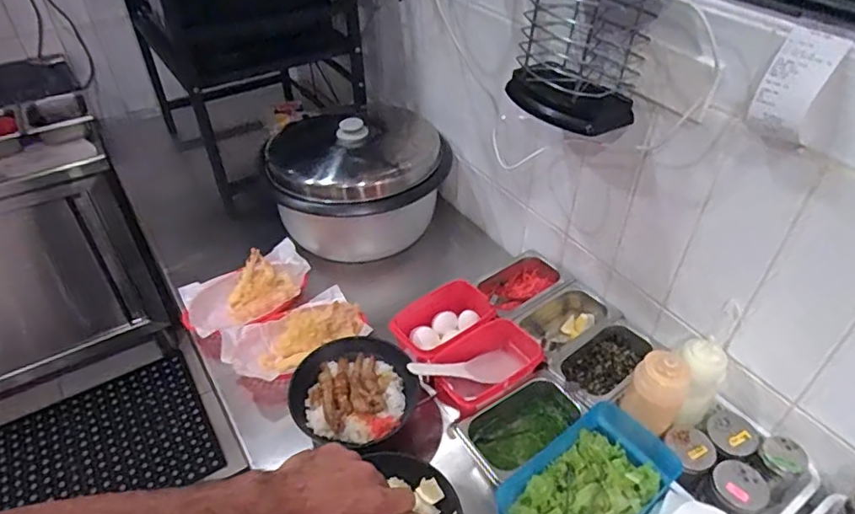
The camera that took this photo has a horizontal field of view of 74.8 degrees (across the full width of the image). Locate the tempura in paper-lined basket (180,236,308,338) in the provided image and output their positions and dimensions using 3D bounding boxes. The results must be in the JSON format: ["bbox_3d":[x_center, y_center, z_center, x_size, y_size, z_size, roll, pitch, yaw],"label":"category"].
[{"bbox_3d":[-0.314,0.068,0.999,0.220,0.052,0.142,-23,47,-24],"label":"tempura in paper-lined basket"}]

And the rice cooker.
[{"bbox_3d":[-0.143,-0.154,1.131,0.340,0.211,0.344,-15,44,-16],"label":"rice cooker"}]

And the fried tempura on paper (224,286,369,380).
[{"bbox_3d":[-0.211,0.135,0.914,0.227,0.047,0.131,-22,46,-23],"label":"fried tempura on paper"}]

